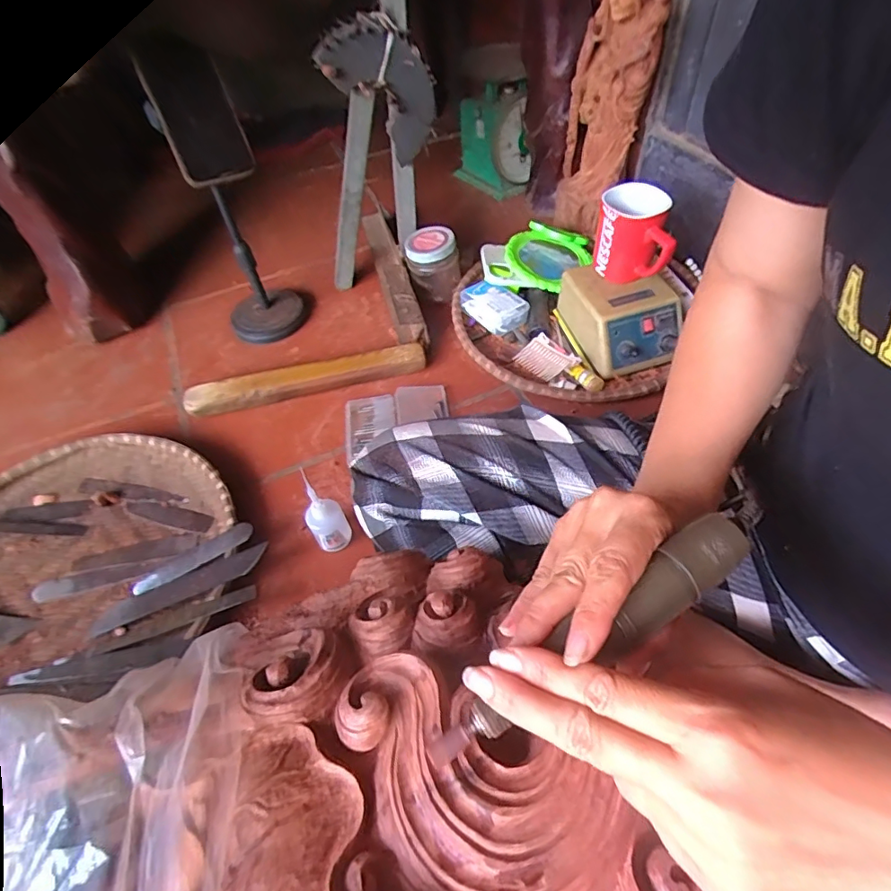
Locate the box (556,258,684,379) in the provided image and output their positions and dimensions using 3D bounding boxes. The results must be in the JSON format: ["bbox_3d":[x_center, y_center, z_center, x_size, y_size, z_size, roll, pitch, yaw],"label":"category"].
[{"bbox_3d":[0.227,-0.173,0.669,0.117,0.066,0.135,-15,52,-7],"label":"box"}]

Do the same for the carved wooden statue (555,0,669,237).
[{"bbox_3d":[0.222,-0.470,0.707,0.100,0.334,0.073,8,53,11],"label":"carved wooden statue"}]

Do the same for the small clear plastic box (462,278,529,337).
[{"bbox_3d":[0.067,-0.196,0.712,0.060,0.032,0.082,-28,55,-17],"label":"small clear plastic box"}]

